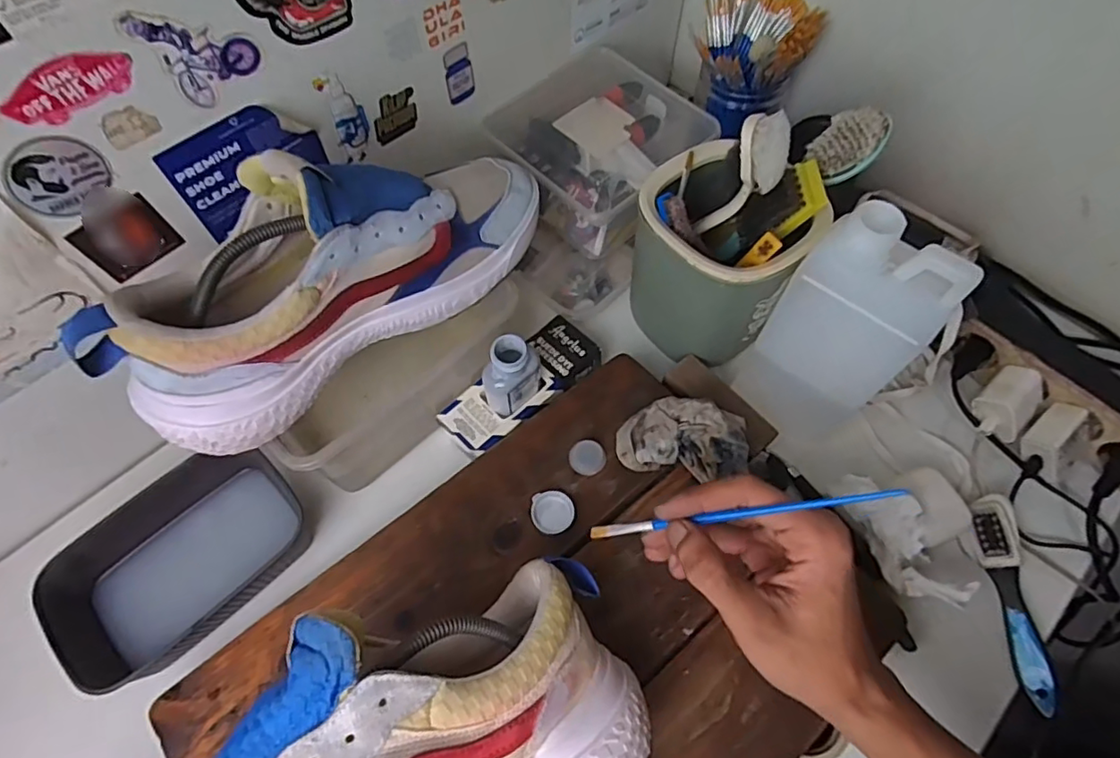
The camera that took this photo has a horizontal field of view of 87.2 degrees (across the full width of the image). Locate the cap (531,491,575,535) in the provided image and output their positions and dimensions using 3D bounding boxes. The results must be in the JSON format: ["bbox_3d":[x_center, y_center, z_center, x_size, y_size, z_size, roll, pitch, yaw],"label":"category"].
[{"bbox_3d":[-0.005,0.096,0.424,0.030,0.010,0.030,0,62,0],"label":"cap"}]

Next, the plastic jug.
[{"bbox_3d":[0.188,-0.027,0.403,0.084,0.180,0.049,40,69,19],"label":"plastic jug"}]

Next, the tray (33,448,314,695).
[{"bbox_3d":[-0.273,0.131,0.432,0.114,0.049,0.162,41,69,19],"label":"tray"}]

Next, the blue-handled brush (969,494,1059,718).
[{"bbox_3d":[0.326,0.158,0.423,0.028,0.030,0.144,0,62,0],"label":"blue-handled brush"}]

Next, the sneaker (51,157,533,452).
[{"bbox_3d":[-0.139,-0.081,0.373,0.293,0.117,0.091,-39,68,-19],"label":"sneaker"}]

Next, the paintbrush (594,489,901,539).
[{"bbox_3d":[0.081,0.073,0.311,0.149,0.009,0.007,-17,56,31],"label":"paintbrush"}]

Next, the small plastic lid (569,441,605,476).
[{"bbox_3d":[0.021,0.059,0.444,0.026,0.007,0.025,0,62,0],"label":"small plastic lid"}]

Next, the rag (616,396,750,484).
[{"bbox_3d":[0.091,0.042,0.433,0.091,0.040,0.056,4,62,2],"label":"rag"}]

